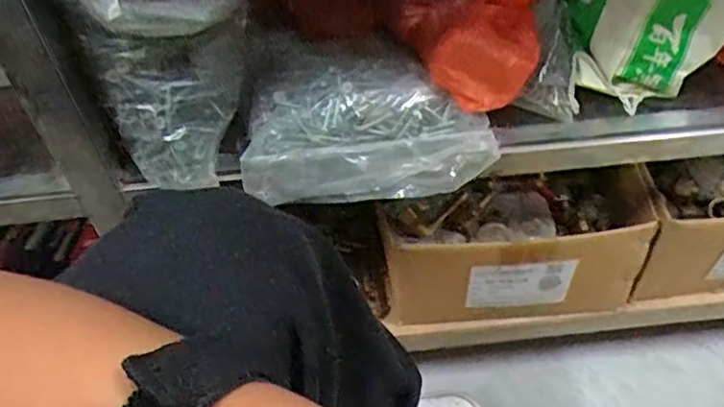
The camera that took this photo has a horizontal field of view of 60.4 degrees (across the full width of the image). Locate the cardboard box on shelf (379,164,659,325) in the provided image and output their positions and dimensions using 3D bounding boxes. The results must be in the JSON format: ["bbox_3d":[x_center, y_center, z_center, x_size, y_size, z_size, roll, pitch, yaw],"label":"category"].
[{"bbox_3d":[0.134,0.031,0.573,0.232,0.111,0.117,-8,47,-4],"label":"cardboard box on shelf"}]

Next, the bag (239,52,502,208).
[{"bbox_3d":[0.001,-0.055,0.425,0.166,0.065,0.086,-10,47,-6],"label":"bag"}]

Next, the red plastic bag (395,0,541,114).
[{"bbox_3d":[0.071,-0.124,0.419,0.099,0.091,0.080,0,47,3],"label":"red plastic bag"}]

